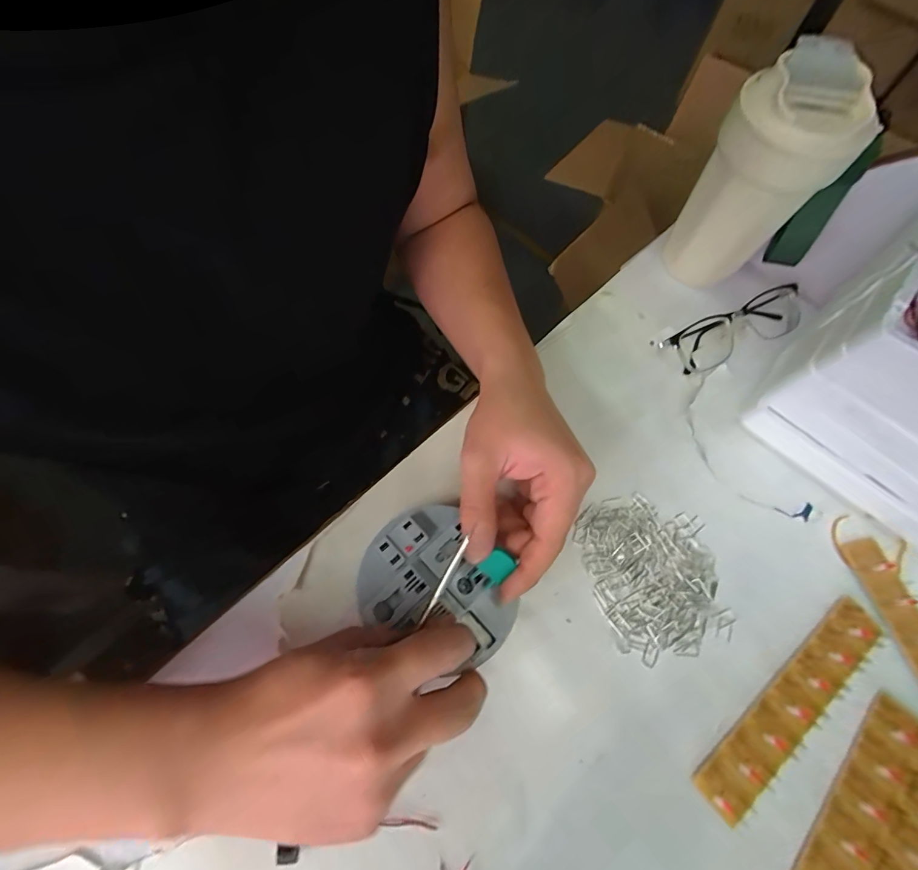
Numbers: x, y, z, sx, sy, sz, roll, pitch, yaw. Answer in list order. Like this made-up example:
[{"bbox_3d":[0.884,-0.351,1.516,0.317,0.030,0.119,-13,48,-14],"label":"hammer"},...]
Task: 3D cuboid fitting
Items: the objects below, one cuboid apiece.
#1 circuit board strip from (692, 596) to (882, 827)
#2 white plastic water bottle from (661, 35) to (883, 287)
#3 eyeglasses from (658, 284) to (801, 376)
[{"bbox_3d":[0.208,0.165,0.261,0.160,0.008,0.027,-34,72,-17],"label":"circuit board strip"},{"bbox_3d":[0.231,-0.193,0.337,0.076,0.157,0.085,-41,74,-19],"label":"white plastic water bottle"},{"bbox_3d":[0.246,-0.093,0.366,0.141,0.026,0.044,-28,71,-15],"label":"eyeglasses"}]

